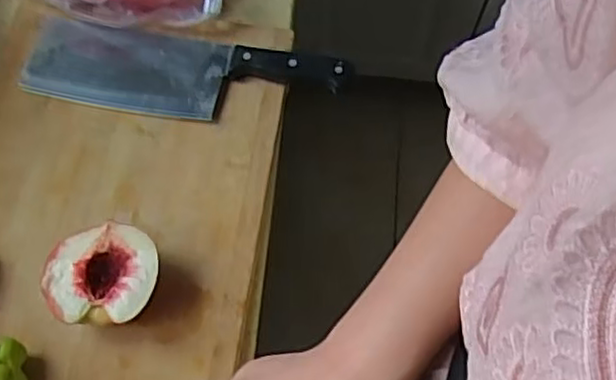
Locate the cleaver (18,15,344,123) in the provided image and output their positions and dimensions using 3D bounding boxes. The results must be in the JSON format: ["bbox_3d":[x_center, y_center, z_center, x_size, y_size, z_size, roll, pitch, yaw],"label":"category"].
[{"bbox_3d":[-0.105,-0.098,0.584,0.263,0.021,0.078,10,64,2],"label":"cleaver"}]

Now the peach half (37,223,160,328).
[{"bbox_3d":[-0.147,0.064,0.499,0.076,0.039,0.070,1,64,-2],"label":"peach half"}]

